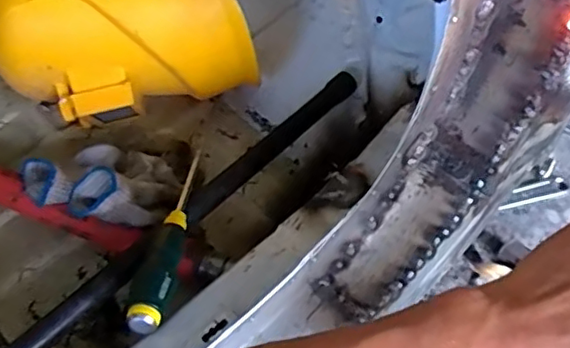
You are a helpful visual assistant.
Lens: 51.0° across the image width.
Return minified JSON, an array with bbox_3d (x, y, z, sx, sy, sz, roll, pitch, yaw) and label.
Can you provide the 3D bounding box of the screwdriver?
[{"bbox_3d":[-0.103,0.052,0.552,0.034,0.034,0.207,7,38,2],"label":"screwdriver"}]

